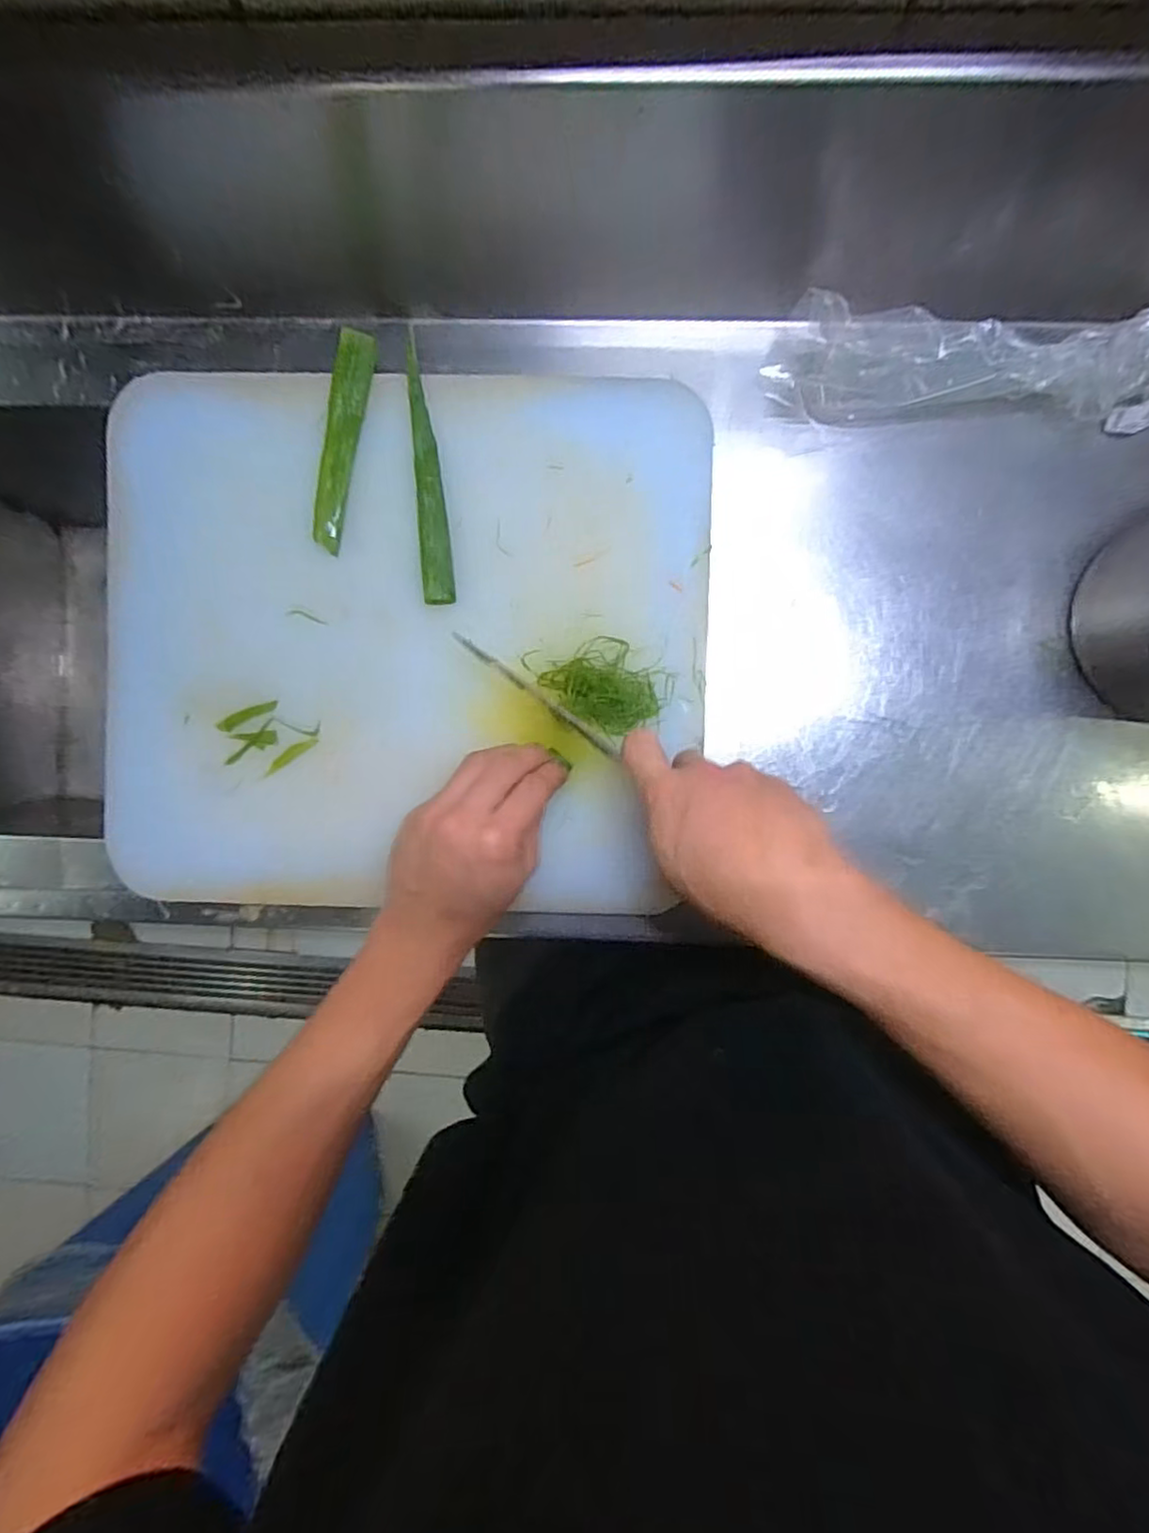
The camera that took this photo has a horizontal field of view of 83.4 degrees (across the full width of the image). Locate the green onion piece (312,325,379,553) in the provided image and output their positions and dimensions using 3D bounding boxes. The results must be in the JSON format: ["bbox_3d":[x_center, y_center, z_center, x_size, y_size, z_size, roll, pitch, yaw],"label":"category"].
[{"bbox_3d":[-0.150,-0.210,0.414,0.023,0.011,0.136,12,94,1],"label":"green onion piece"}]

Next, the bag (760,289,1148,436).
[{"bbox_3d":[0.267,-0.254,0.411,0.275,0.051,0.061,5,94,1],"label":"bag"}]

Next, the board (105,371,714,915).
[{"bbox_3d":[-0.109,-0.079,0.419,0.383,0.016,0.341,2,93,0],"label":"board"}]

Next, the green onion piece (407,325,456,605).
[{"bbox_3d":[-0.093,-0.188,0.412,0.019,0.009,0.168,-5,93,2],"label":"green onion piece"}]

